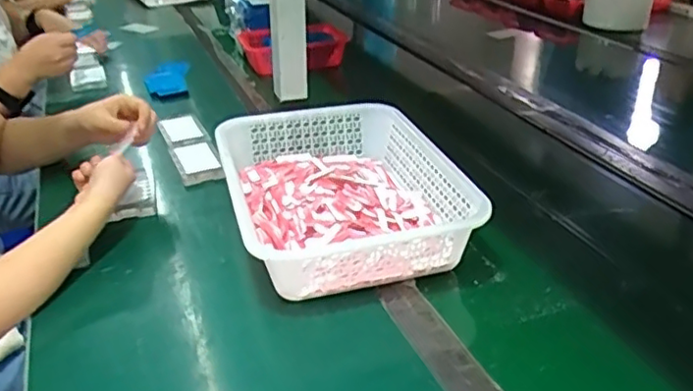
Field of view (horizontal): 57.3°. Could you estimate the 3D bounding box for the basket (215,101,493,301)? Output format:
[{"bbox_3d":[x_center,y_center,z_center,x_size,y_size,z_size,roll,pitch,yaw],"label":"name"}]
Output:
[{"bbox_3d":[-0.007,-0.008,0.811,0.267,0.088,0.348,-8,30,-13],"label":"basket"}]

